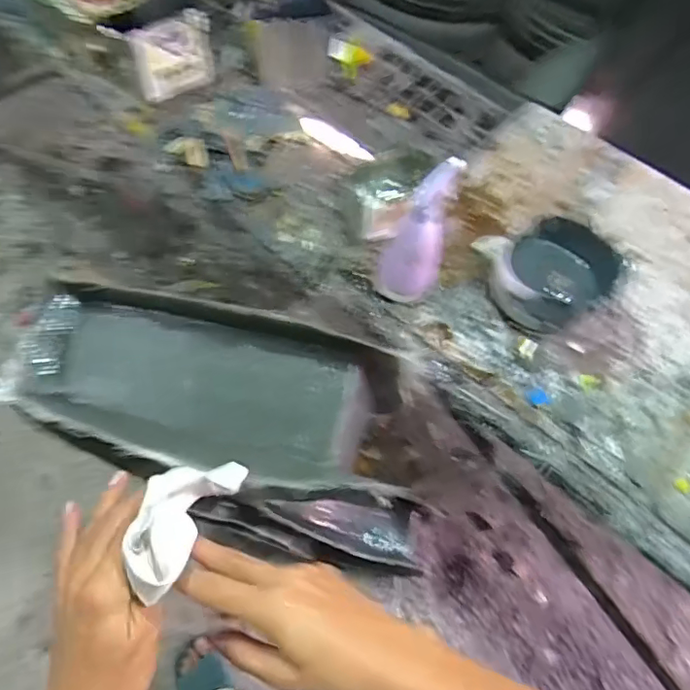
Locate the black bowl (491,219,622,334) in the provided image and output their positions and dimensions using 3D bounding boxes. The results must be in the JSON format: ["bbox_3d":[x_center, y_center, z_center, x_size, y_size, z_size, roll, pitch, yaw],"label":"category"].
[{"bbox_3d":[0.307,-0.106,0.809,0.157,0.094,0.152,2,60,-3],"label":"black bowl"}]

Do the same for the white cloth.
[{"bbox_3d":[-0.109,0.110,0.352,0.053,0.023,0.098,18,33,6],"label":"white cloth"}]

